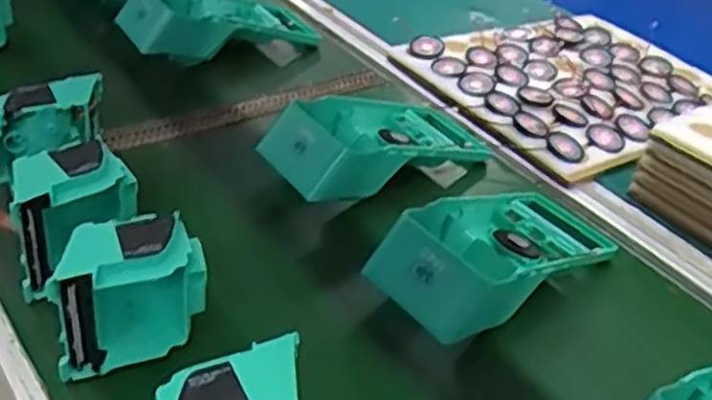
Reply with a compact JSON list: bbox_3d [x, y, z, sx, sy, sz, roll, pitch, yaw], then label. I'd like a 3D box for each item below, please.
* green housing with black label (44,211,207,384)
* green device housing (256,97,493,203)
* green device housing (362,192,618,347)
[{"bbox_3d":[-0.124,0.049,0.396,0.078,0.078,0.043,-18,44,-29],"label":"green housing with black label"},{"bbox_3d":[0.019,-0.051,0.585,0.192,0.053,0.091,-18,44,-29],"label":"green device housing"},{"bbox_3d":[0.099,0.027,0.491,0.192,0.046,0.090,-21,46,-32],"label":"green device housing"}]

